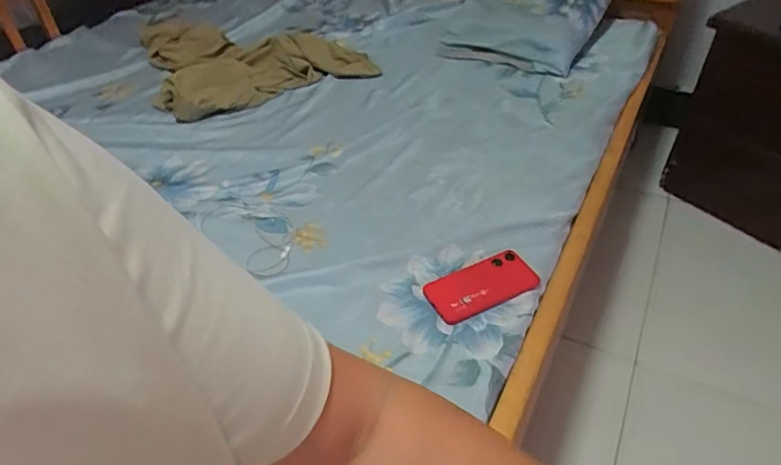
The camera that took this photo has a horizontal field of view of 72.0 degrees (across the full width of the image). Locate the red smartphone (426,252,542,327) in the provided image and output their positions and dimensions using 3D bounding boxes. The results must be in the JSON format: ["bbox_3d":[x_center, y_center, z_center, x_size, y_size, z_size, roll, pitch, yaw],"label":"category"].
[{"bbox_3d":[0.129,0.073,0.758,0.155,0.015,0.072,-21,45,-18],"label":"red smartphone"}]

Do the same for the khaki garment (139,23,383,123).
[{"bbox_3d":[-0.378,-0.455,1.347,0.481,0.104,0.554,-26,47,-23],"label":"khaki garment"}]

